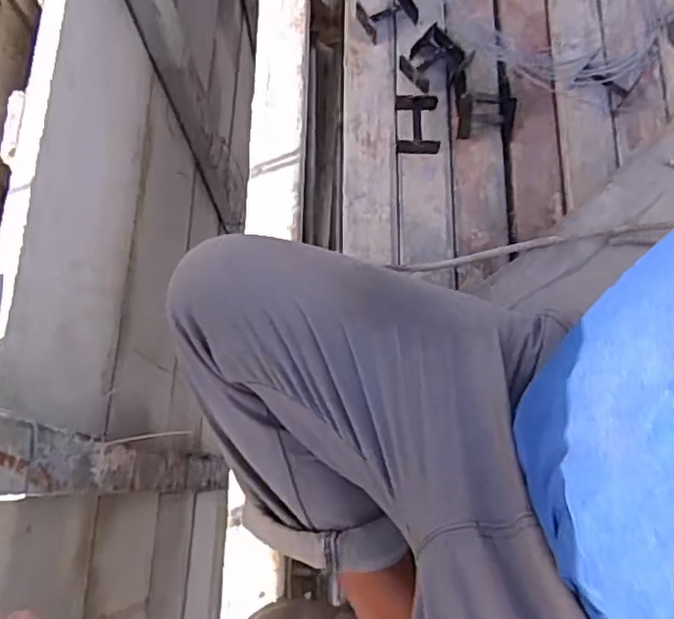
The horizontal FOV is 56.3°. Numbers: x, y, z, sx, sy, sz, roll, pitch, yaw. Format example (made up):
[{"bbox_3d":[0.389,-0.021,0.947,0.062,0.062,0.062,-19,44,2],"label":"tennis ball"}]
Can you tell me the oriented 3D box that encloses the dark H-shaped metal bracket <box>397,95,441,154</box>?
[{"bbox_3d":[0.117,-0.269,0.911,0.062,0.014,0.092,2,71,-7],"label":"dark H-shaped metal bracket"}]

